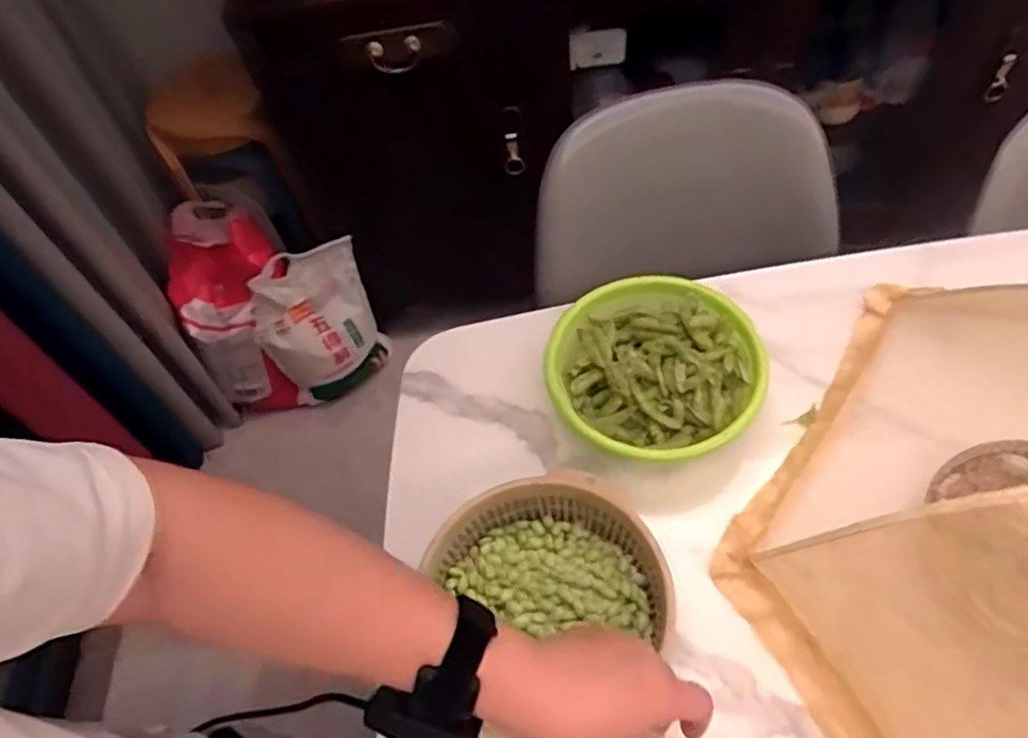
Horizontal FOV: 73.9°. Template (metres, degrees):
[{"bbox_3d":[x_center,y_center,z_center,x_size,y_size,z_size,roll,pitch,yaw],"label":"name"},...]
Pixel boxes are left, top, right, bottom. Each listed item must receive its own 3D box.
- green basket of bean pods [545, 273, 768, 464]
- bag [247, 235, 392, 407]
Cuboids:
[{"bbox_3d":[0.136,0.003,0.669,0.199,0.088,0.194,-3,52,4],"label":"green basket of bean pods"},{"bbox_3d":[-0.439,-0.078,1.602,0.267,0.379,0.132,-24,54,-13],"label":"bag"}]

